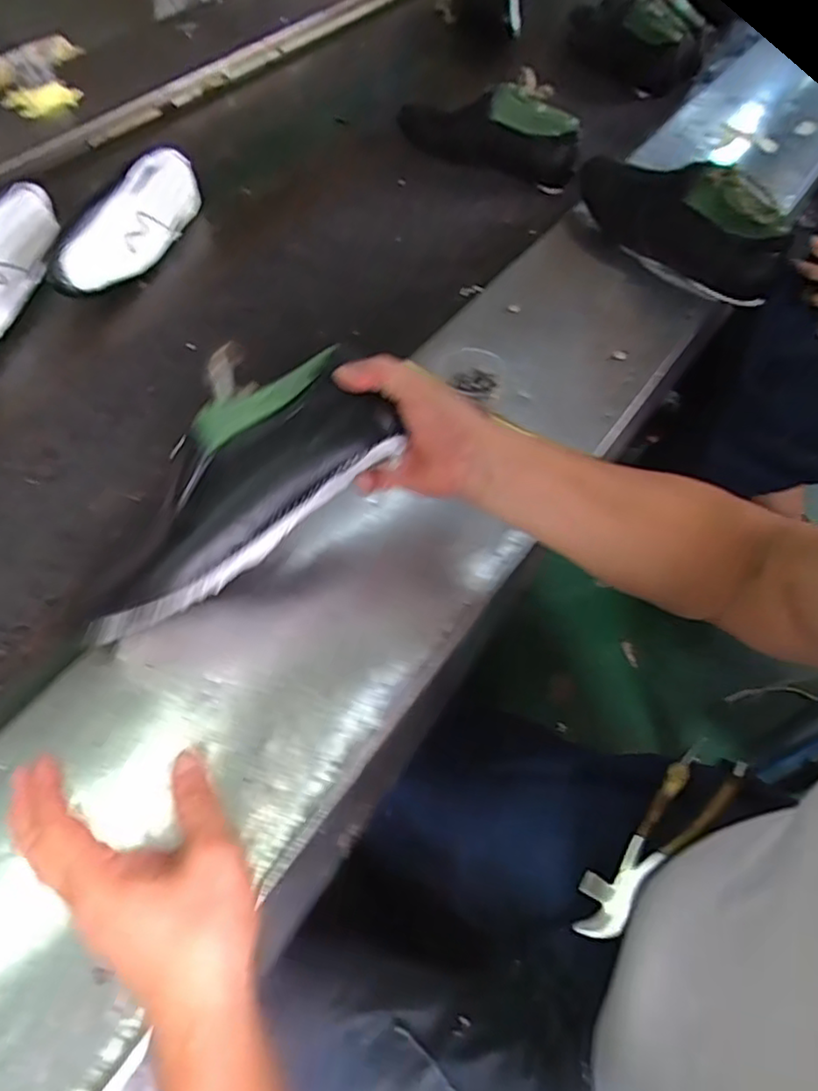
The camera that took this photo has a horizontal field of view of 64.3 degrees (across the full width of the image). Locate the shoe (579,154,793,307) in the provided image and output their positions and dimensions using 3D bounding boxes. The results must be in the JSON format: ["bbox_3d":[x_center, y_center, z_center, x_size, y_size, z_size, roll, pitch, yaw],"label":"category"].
[{"bbox_3d":[0.316,-0.387,0.745,0.109,0.095,0.248,-27,61,-17],"label":"shoe"}]

